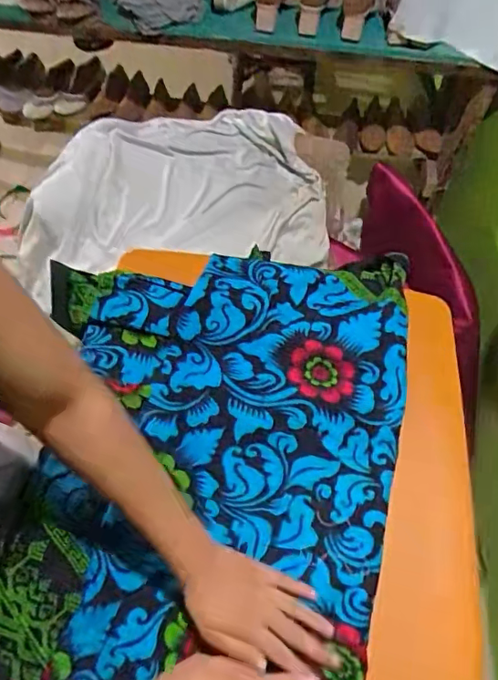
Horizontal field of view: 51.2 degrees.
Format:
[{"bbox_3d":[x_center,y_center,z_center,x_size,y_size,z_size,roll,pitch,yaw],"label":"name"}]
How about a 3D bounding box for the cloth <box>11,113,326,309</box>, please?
[{"bbox_3d":[-0.121,-0.296,1.007,0.561,0.161,0.360,-11,61,-7],"label":"cloth"}]

